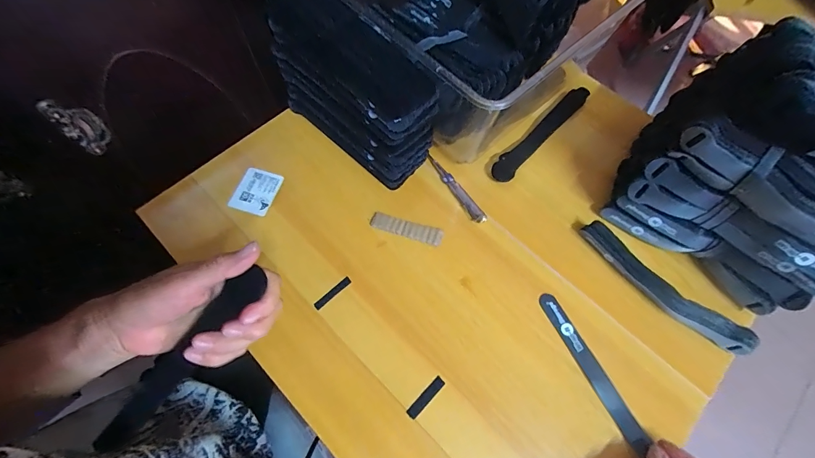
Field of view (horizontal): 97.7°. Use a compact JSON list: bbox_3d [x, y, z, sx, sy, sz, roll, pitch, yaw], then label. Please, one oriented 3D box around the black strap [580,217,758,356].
[{"bbox_3d":[0.281,0.065,0.399,0.195,0.033,0.031,42,71,14],"label":"black strap"}]

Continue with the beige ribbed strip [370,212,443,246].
[{"bbox_3d":[-0.001,0.000,0.426,0.086,0.004,0.019,17,67,5],"label":"beige ribbed strip"}]

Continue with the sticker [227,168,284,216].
[{"bbox_3d":[-0.188,-0.047,0.447,0.053,0.006,0.059,18,70,6],"label":"sticker"}]

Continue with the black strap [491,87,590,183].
[{"bbox_3d":[0.186,-0.134,0.489,0.029,0.006,0.204,42,71,14],"label":"black strap"}]

